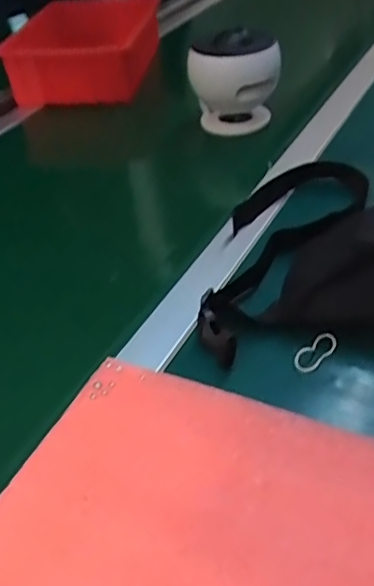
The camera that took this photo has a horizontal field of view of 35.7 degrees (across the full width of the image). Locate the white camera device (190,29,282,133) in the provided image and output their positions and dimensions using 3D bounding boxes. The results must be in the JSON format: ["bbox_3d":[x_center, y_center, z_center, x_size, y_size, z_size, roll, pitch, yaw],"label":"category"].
[{"bbox_3d":[0.071,-0.288,0.804,0.103,0.120,0.099,25,51,37],"label":"white camera device"}]

